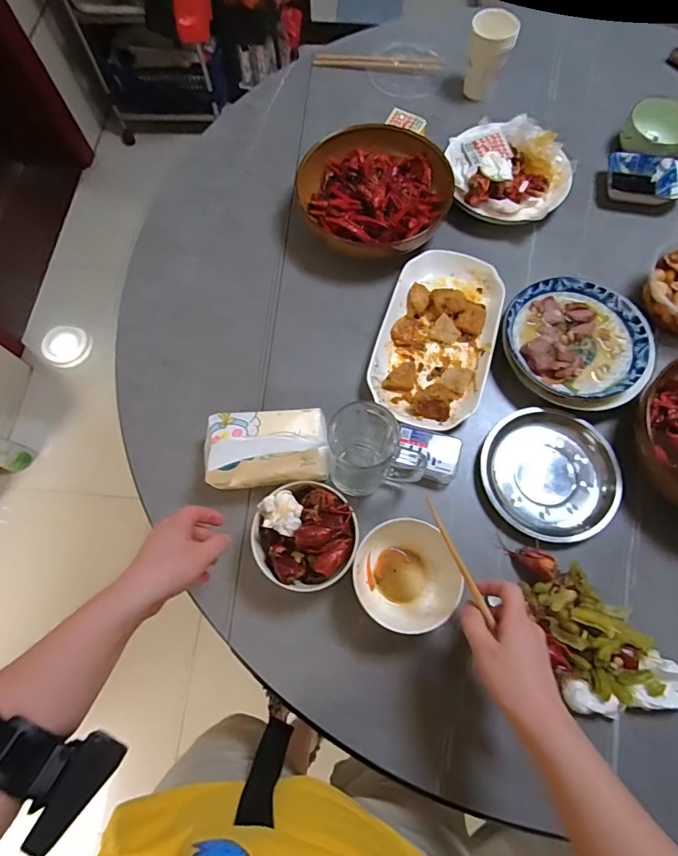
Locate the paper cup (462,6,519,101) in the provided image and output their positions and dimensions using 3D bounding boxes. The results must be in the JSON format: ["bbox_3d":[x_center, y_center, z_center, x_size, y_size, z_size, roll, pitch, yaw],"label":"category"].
[{"bbox_3d":[0.248,-0.620,0.766,0.075,0.102,0.072,12,71,3],"label":"paper cup"}]

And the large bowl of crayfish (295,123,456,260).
[{"bbox_3d":[0.057,-0.354,0.702,0.219,0.070,0.204,0,71,-1],"label":"large bowl of crayfish"}]

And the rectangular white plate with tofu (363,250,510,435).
[{"bbox_3d":[0.135,-0.127,0.633,0.149,0.039,0.269,17,71,5],"label":"rectangular white plate with tofu"}]

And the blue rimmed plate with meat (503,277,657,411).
[{"bbox_3d":[0.317,-0.115,0.627,0.183,0.054,0.183,0,71,-1],"label":"blue rimmed plate with meat"}]

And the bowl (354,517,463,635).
[{"bbox_3d":[0.076,0.165,0.523,0.113,0.064,0.120,0,71,-1],"label":"bowl"}]

